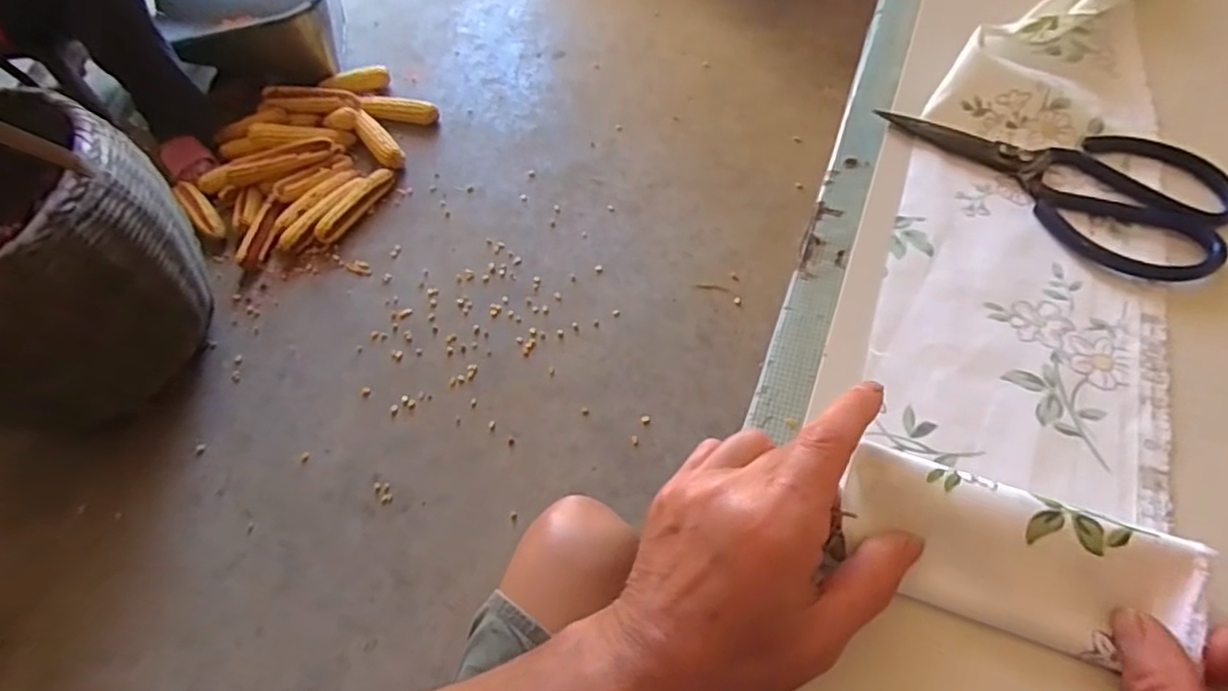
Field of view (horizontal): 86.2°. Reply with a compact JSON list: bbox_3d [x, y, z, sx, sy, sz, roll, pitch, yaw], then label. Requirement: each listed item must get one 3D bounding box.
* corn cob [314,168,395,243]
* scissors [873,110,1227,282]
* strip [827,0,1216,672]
[{"bbox_3d":[-0.526,-0.281,1.338,0.048,0.042,0.208,24,64,19],"label":"corn cob"},{"bbox_3d":[0.275,-0.116,0.402,0.103,0.015,0.195,-40,63,-18],"label":"scissors"},{"bbox_3d":[0.253,-0.096,0.388,0.137,0.033,0.515,19,63,11],"label":"strip"}]

